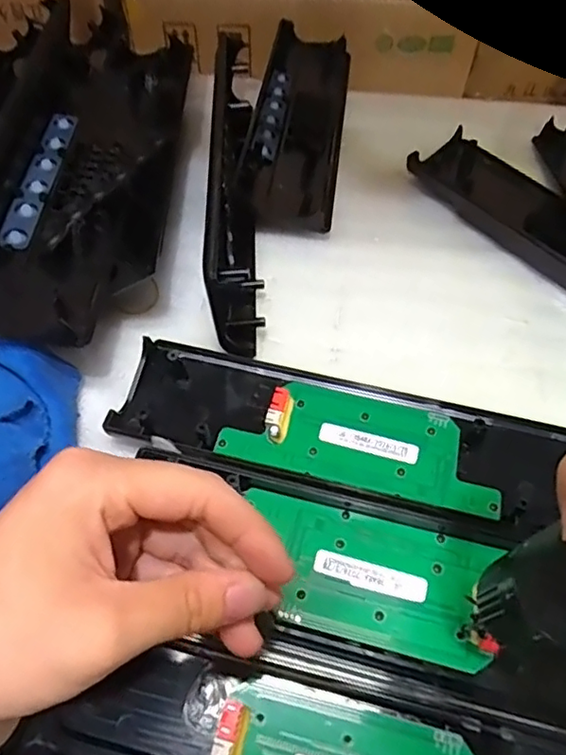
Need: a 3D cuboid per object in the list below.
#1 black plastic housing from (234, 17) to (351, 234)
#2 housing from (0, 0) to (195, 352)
[{"bbox_3d":[0.015,-0.205,0.454,0.065,0.035,0.237,7,55,3],"label":"black plastic housing"},{"bbox_3d":[-0.115,-0.147,0.382,0.095,0.073,0.317,3,55,0],"label":"housing"}]

